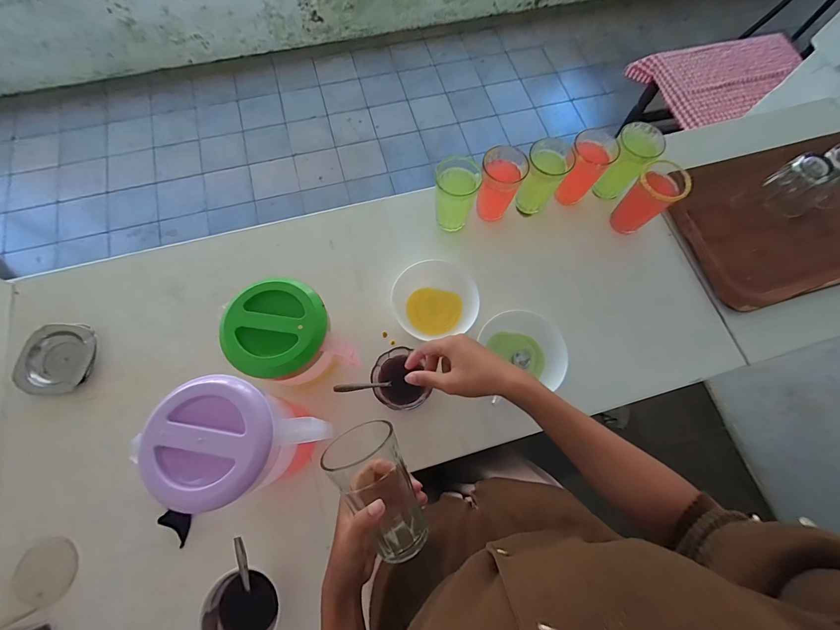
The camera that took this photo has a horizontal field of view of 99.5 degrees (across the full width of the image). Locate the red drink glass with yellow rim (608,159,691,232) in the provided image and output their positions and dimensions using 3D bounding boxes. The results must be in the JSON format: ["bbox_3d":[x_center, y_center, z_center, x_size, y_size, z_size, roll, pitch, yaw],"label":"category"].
[{"bbox_3d":[0.417,-0.209,0.665,0.073,0.142,0.085,37,75,10],"label":"red drink glass with yellow rim"}]

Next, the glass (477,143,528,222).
[{"bbox_3d":[0.143,-0.238,0.655,0.074,0.113,0.081,25,73,6],"label":"glass"}]

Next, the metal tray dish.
[{"bbox_3d":[-0.603,0.072,0.591,0.112,0.016,0.115,0,72,-2],"label":"metal tray dish"}]

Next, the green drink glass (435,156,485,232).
[{"bbox_3d":[0.063,-0.216,0.647,0.075,0.108,0.074,13,72,2],"label":"green drink glass"}]

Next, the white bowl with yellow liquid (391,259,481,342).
[{"bbox_3d":[0.025,-0.028,0.628,0.139,0.052,0.140,1,72,-2],"label":"white bowl with yellow liquid"}]

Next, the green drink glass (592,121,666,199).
[{"bbox_3d":[0.396,-0.294,0.693,0.076,0.132,0.093,44,76,11],"label":"green drink glass"}]

